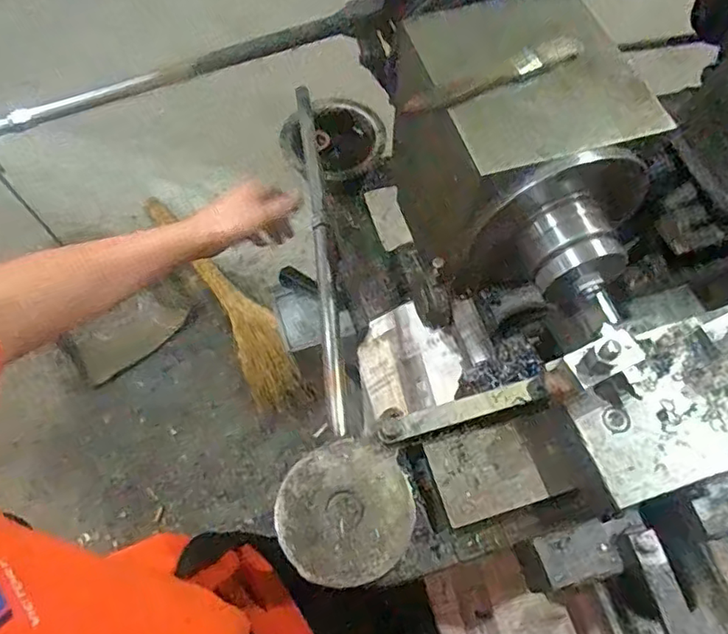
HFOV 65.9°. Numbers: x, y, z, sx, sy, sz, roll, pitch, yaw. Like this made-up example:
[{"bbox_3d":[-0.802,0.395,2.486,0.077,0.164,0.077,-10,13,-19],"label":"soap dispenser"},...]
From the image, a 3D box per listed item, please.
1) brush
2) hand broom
[{"bbox_3d":[0.098,-0.181,0.417,0.148,0.015,0.021,-23,66,-12],"label":"brush"},{"bbox_3d":[-0.359,-0.067,1.437,0.132,0.038,0.750,-29,68,-15],"label":"hand broom"}]

